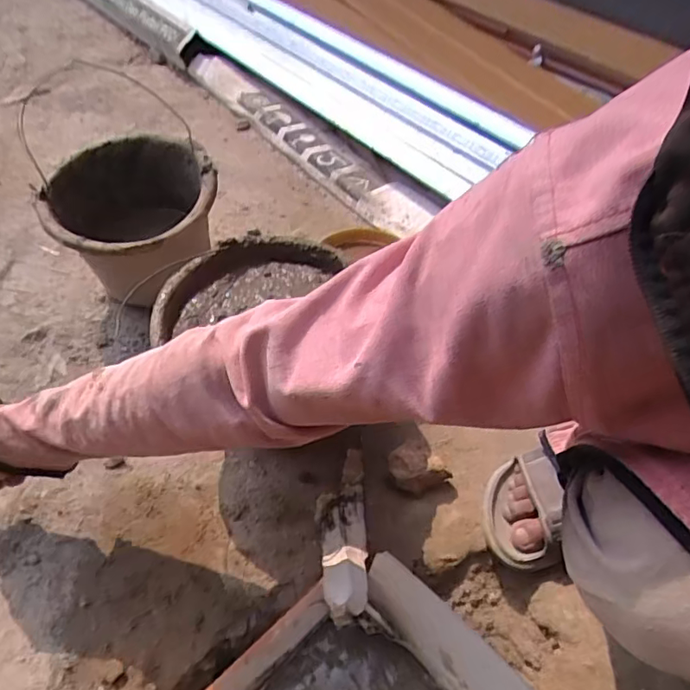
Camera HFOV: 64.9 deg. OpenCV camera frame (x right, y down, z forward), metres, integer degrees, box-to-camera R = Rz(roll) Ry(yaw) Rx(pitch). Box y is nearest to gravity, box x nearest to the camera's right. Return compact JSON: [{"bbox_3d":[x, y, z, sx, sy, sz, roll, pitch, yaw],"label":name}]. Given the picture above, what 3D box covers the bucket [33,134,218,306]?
[{"bbox_3d":[-0.281,-0.158,0.752,0.212,0.167,0.236,-9,51,-9],"label":"bucket"}]

